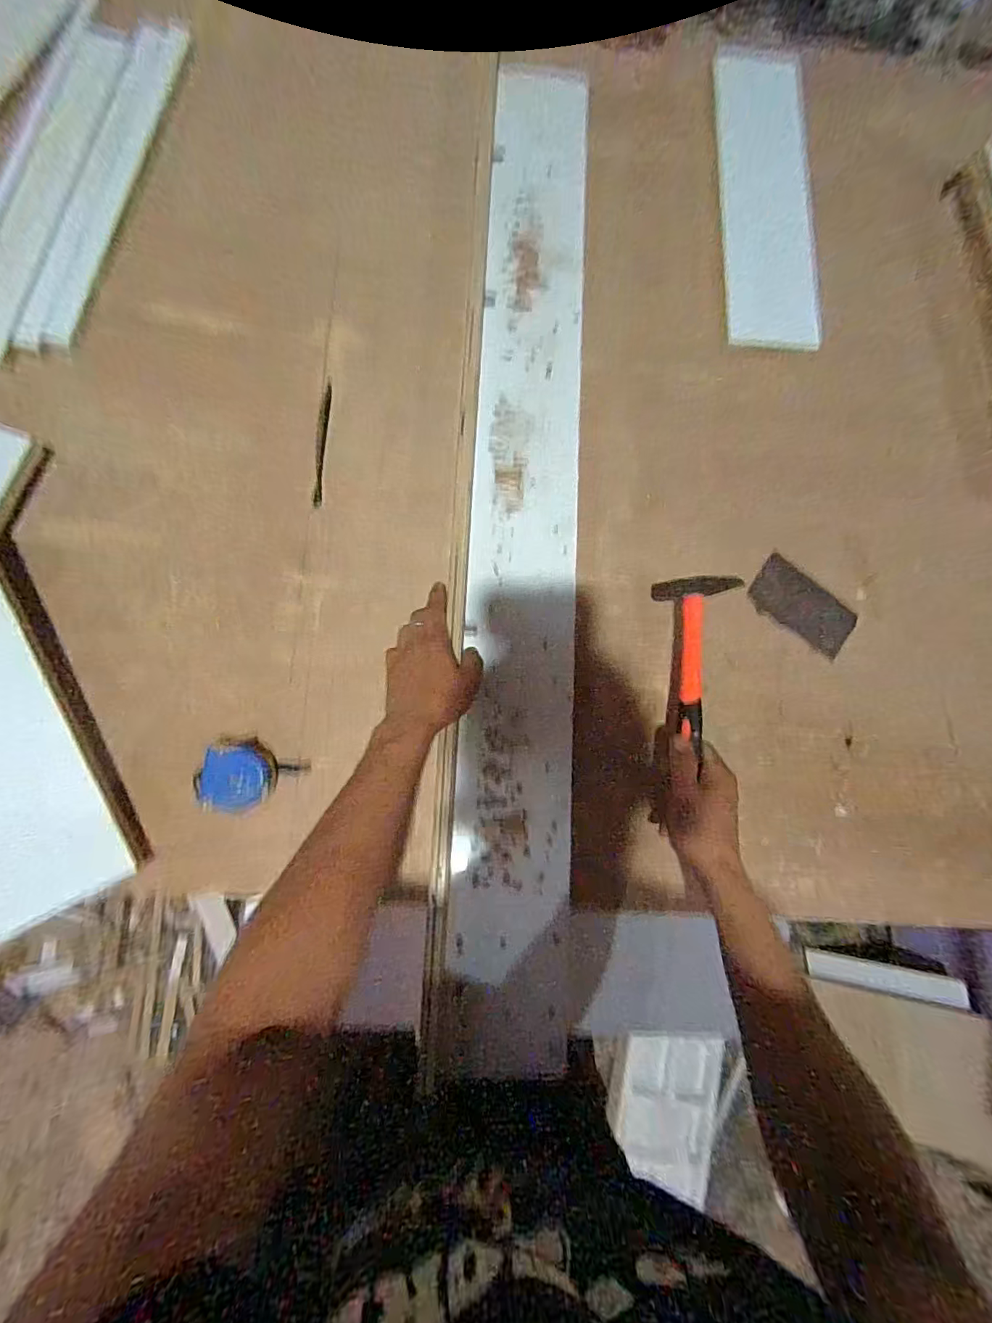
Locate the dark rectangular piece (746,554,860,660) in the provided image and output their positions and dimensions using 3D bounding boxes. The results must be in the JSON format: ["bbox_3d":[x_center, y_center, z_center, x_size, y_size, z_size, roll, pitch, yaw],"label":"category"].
[{"bbox_3d":[0.368,-0.066,0.624,0.126,0.011,0.063,39,80,2],"label":"dark rectangular piece"}]

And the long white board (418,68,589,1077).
[{"bbox_3d":[0.031,-0.177,0.588,0.137,0.034,1.124,4,80,-4],"label":"long white board"}]

